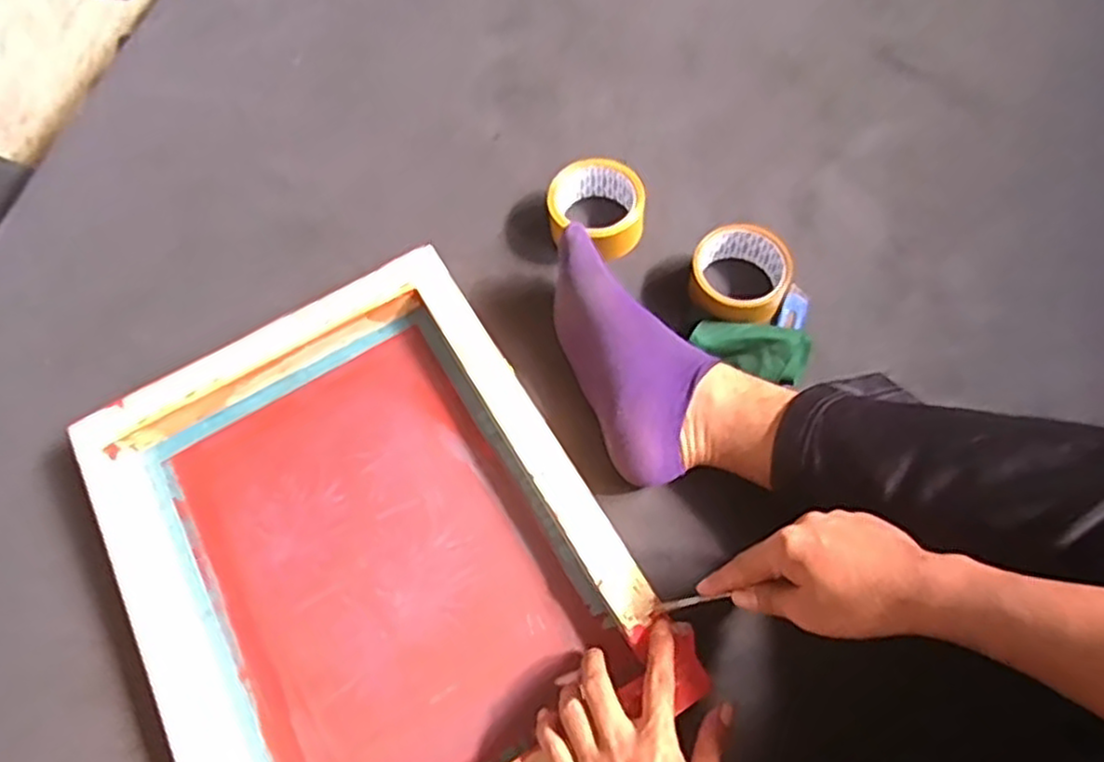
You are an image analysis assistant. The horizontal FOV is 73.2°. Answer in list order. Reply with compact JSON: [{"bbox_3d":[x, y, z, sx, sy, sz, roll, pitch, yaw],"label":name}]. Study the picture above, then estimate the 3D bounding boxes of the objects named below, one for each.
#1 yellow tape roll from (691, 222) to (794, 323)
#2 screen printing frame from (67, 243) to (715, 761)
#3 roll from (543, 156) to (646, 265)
[{"bbox_3d":[0.175,-0.099,0.700,0.091,0.046,0.086,-1,65,3],"label":"yellow tape roll"},{"bbox_3d":[-0.156,0.144,0.621,0.366,0.065,0.460,-30,71,-11],"label":"screen printing frame"},{"bbox_3d":[0.044,-0.171,0.749,0.096,0.054,0.088,-1,68,3],"label":"roll"}]

